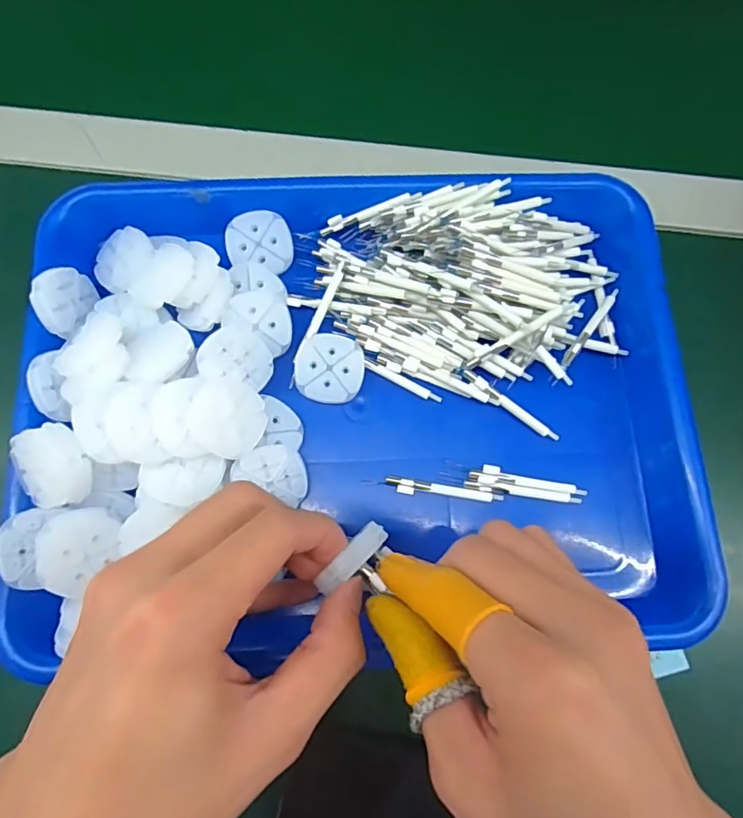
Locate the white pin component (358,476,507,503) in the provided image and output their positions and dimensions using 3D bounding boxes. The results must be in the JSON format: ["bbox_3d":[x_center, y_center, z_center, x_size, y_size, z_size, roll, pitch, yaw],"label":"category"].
[{"bbox_3d":[0.031,0.041,0.264,0.070,0.004,0.007,9,75,1],"label":"white pin component"}]

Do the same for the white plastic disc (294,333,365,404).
[{"bbox_3d":[-0.021,-0.022,0.271,0.034,0.004,0.035,0,75,-1],"label":"white plastic disc"}]

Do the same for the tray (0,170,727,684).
[{"bbox_3d":[-0.001,-0.012,0.259,0.316,0.049,0.240,-3,75,-2],"label":"tray"}]

